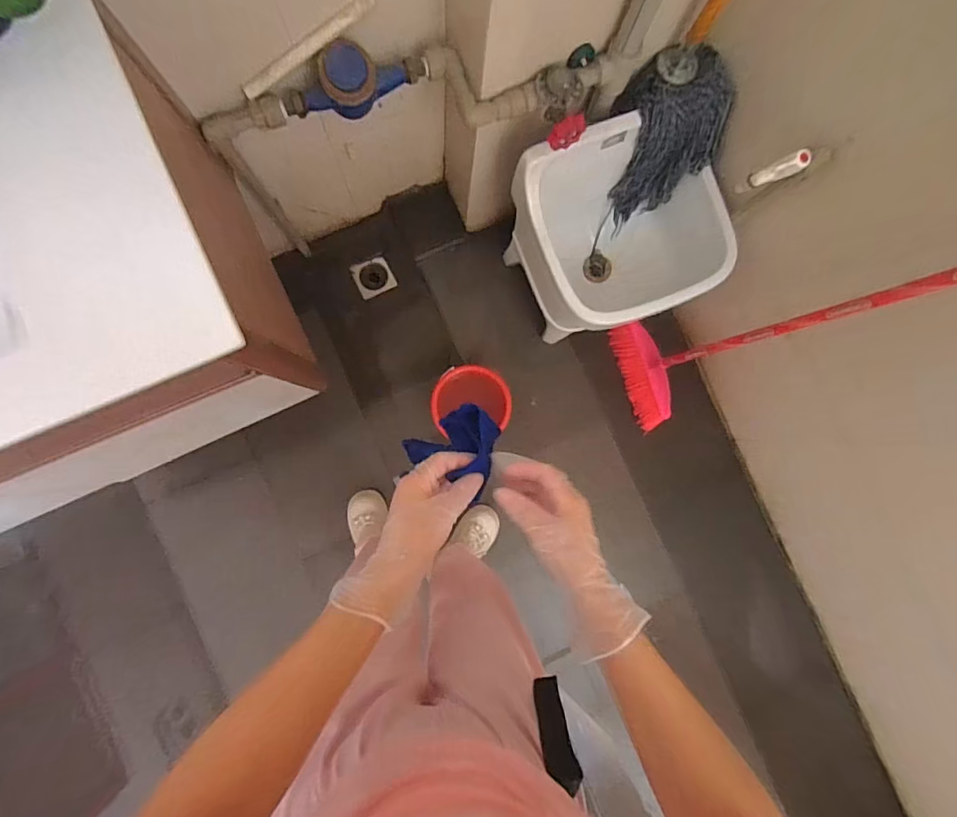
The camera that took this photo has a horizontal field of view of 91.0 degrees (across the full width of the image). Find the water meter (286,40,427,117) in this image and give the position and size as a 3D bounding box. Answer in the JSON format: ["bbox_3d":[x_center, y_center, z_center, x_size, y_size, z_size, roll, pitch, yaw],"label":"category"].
[{"bbox_3d":[-0.188,-0.515,0.737,0.239,0.082,0.075,-21,89,-5],"label":"water meter"}]

